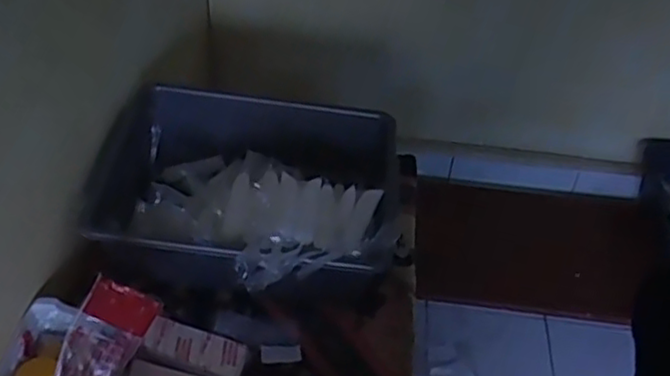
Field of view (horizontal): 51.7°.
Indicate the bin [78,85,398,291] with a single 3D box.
[{"bbox_3d":[-0.125,0.013,0.951,0.408,0.143,0.309,8,45,1],"label":"bin"}]

